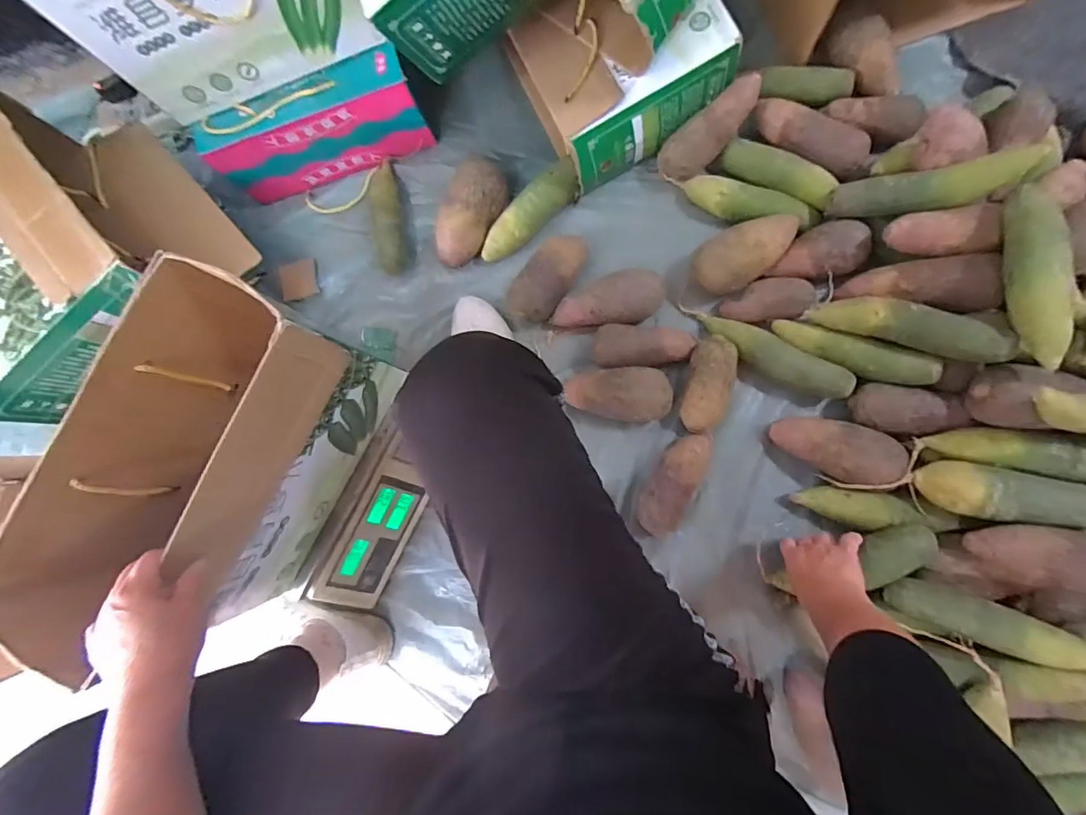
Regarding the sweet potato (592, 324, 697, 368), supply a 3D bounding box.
[{"bbox_3d":[0.149,-0.087,0.693,0.143,0.065,0.055,3,85,8],"label":"sweet potato"}]

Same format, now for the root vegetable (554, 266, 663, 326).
[{"bbox_3d":[0.098,-0.157,0.695,0.162,0.078,0.064,-2,85,8],"label":"root vegetable"}]

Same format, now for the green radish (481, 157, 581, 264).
[{"bbox_3d":[-0.022,-0.310,0.745,0.191,0.054,0.055,-40,81,3],"label":"green radish"}]

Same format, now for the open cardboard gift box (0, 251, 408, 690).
[{"bbox_3d":[-0.351,0.077,0.514,0.168,0.238,0.385,31,90,9],"label":"open cardboard gift box"}]

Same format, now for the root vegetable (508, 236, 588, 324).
[{"bbox_3d":[0.008,-0.202,0.723,0.075,0.065,0.150,33,90,9],"label":"root vegetable"}]

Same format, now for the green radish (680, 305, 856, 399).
[{"bbox_3d":[0.315,-0.082,0.674,0.253,0.056,0.050,33,90,9],"label":"green radish"}]

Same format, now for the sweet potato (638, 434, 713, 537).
[{"bbox_3d":[0.190,0.108,0.669,0.070,0.062,0.152,24,89,9],"label":"sweet potato"}]

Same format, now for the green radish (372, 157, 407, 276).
[{"bbox_3d":[-0.257,-0.320,0.772,0.054,0.052,0.198,-7,84,7],"label":"green radish"}]

